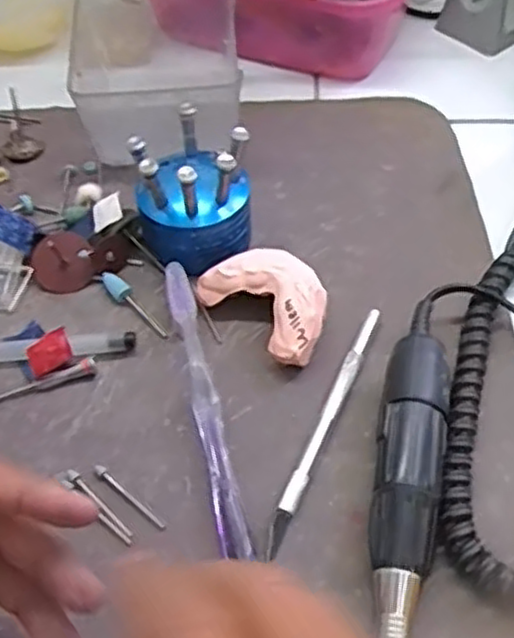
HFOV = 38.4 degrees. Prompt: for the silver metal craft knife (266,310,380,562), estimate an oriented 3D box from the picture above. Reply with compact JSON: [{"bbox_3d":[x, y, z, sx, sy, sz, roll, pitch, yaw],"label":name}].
[{"bbox_3d":[0.031,0.046,0.334,0.007,0.006,0.132,19,55,16],"label":"silver metal craft knife"}]

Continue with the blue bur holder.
[{"bbox_3d":[-0.033,-0.065,0.379,0.061,0.070,0.063,-1,52,1],"label":"blue bur holder"}]

